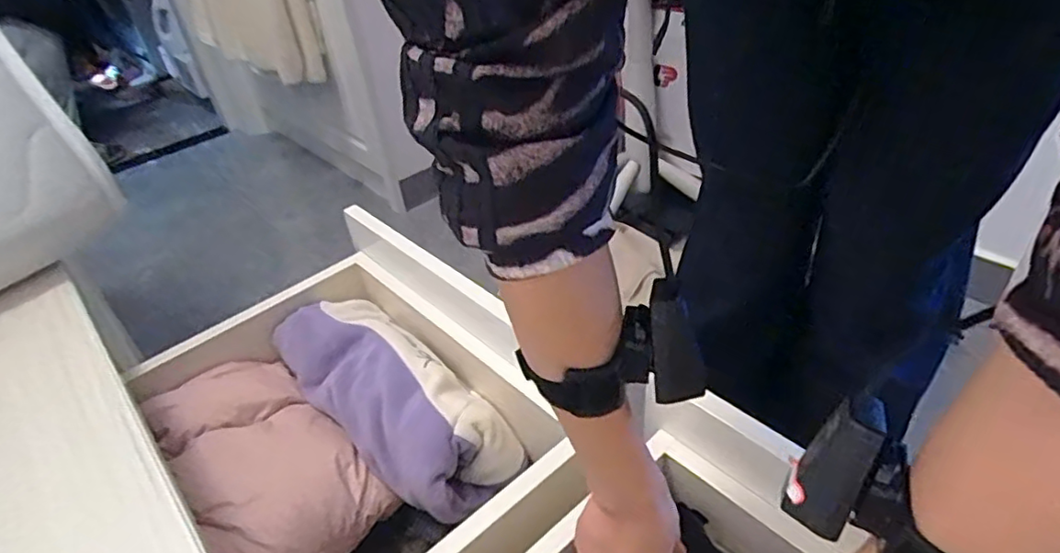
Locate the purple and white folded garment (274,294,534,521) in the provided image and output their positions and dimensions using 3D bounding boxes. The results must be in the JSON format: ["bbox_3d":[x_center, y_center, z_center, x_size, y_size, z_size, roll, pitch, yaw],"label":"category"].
[{"bbox_3d":[-0.166,0.139,0.738,0.135,0.095,0.338,-34,45,-31],"label":"purple and white folded garment"}]

